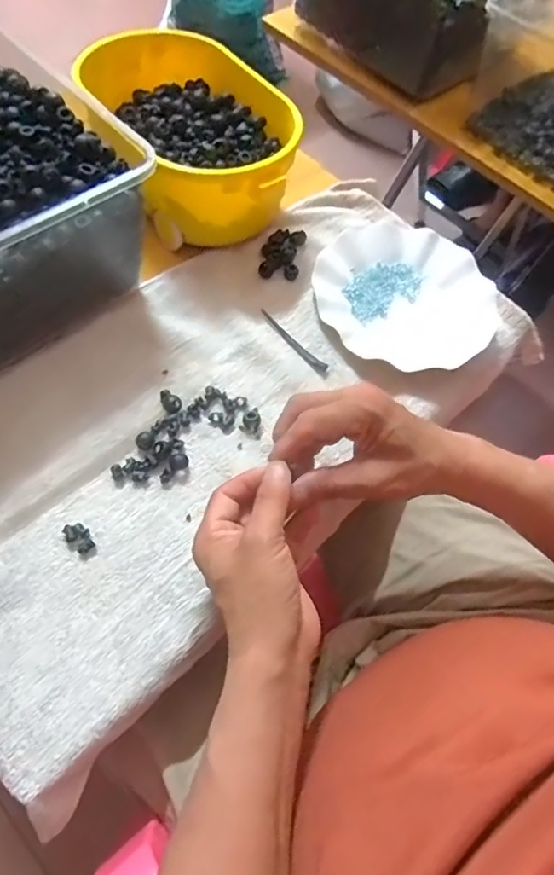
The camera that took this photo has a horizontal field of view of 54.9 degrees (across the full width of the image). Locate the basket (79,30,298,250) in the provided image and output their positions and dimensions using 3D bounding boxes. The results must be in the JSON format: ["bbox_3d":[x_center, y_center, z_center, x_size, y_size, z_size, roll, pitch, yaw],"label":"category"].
[{"bbox_3d":[-0.083,-0.305,0.555,0.160,0.101,0.241,-25,68,-18],"label":"basket"}]

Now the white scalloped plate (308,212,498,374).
[{"bbox_3d":[0.131,-0.147,0.540,0.181,0.026,0.176,3,61,-5],"label":"white scalloped plate"}]

